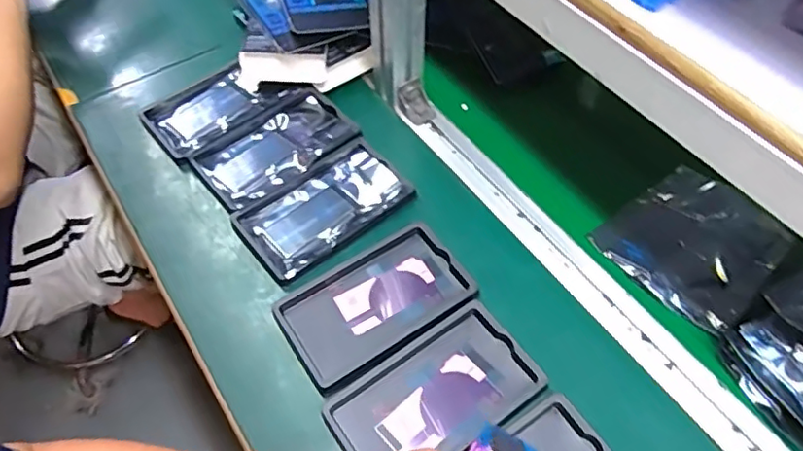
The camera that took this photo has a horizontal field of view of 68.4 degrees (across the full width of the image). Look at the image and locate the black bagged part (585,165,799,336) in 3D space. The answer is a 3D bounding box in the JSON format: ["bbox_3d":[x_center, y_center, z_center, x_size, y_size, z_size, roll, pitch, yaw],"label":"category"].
[{"bbox_3d":[0.278,0.014,0.553,0.147,0.020,0.136,-32,61,-22],"label":"black bagged part"}]

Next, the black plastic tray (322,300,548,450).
[{"bbox_3d":[0.026,0.136,0.472,0.158,0.017,0.090,-29,60,-20],"label":"black plastic tray"}]

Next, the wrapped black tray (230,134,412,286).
[{"bbox_3d":[-0.073,-0.018,0.574,0.158,0.019,0.095,-32,61,-21],"label":"wrapped black tray"}]

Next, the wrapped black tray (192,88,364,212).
[{"bbox_3d":[-0.133,-0.085,0.617,0.154,0.021,0.100,-32,61,-21],"label":"wrapped black tray"}]

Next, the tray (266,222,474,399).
[{"bbox_3d":[-0.022,0.067,0.517,0.159,0.013,0.097,-28,59,-19],"label":"tray"}]

